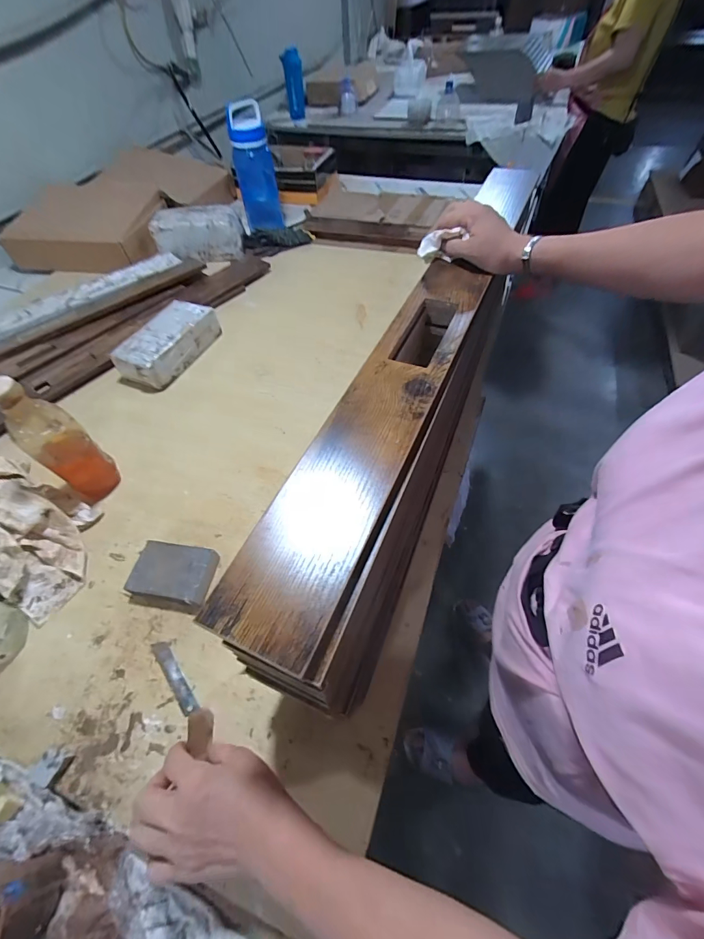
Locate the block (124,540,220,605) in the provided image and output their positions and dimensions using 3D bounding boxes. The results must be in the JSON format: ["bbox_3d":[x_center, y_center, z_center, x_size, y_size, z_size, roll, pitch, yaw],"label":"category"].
[{"bbox_3d":[-0.231,0.137,0.504,0.103,0.032,0.070,7,56,6],"label":"block"}]

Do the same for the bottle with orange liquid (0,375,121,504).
[{"bbox_3d":[-0.405,-0.036,0.530,0.070,0.196,0.073,25,59,17],"label":"bottle with orange liquid"}]

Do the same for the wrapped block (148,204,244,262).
[{"bbox_3d":[-0.403,-0.628,1.010,0.222,0.087,0.096,-1,55,0],"label":"wrapped block"}]

